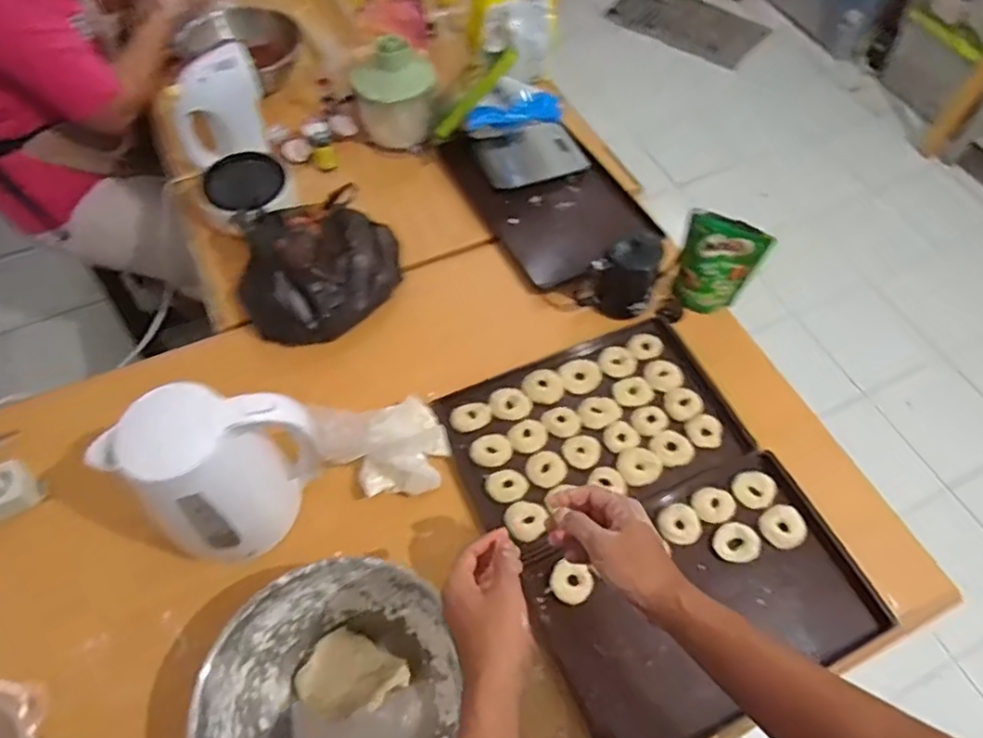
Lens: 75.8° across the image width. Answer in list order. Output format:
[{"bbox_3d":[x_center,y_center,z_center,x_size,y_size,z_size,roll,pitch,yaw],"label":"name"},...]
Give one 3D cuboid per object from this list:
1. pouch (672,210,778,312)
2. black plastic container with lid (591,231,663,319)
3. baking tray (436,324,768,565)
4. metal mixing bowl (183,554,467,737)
[{"bbox_3d":[0.318,-0.146,0.898,0.108,0.168,0.034,20,60,11],"label":"pouch"},{"bbox_3d":[0.197,-0.135,0.913,0.077,0.104,0.083,16,60,8],"label":"black plastic container with lid"},{"bbox_3d":[0.136,0.078,0.851,0.373,0.021,0.239,-22,62,-14],"label":"baking tray"},{"bbox_3d":[-0.160,0.339,0.633,0.233,0.098,0.262,-9,59,-7],"label":"metal mixing bowl"}]

